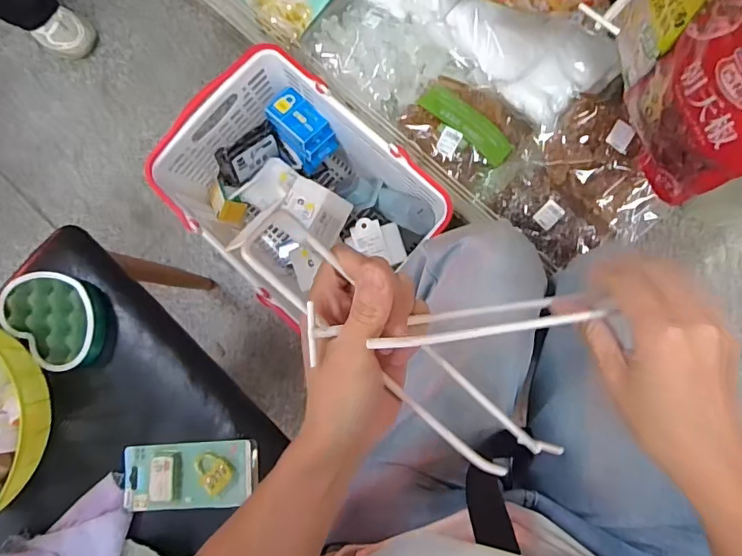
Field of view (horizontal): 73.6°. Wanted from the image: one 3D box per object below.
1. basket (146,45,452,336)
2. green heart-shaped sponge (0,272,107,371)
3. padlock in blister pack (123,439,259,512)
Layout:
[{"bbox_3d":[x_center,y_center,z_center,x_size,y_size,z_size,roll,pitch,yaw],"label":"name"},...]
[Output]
[{"bbox_3d":[-0.118,-0.141,0.909,0.330,0.224,0.442,-43,81,0],"label":"basket"},{"bbox_3d":[-0.361,0.048,0.571,0.112,0.051,0.099,9,85,7],"label":"green heart-shaped sponge"},{"bbox_3d":[-0.197,0.216,0.538,0.148,0.022,0.069,-4,83,5],"label":"padlock in blister pack"}]

